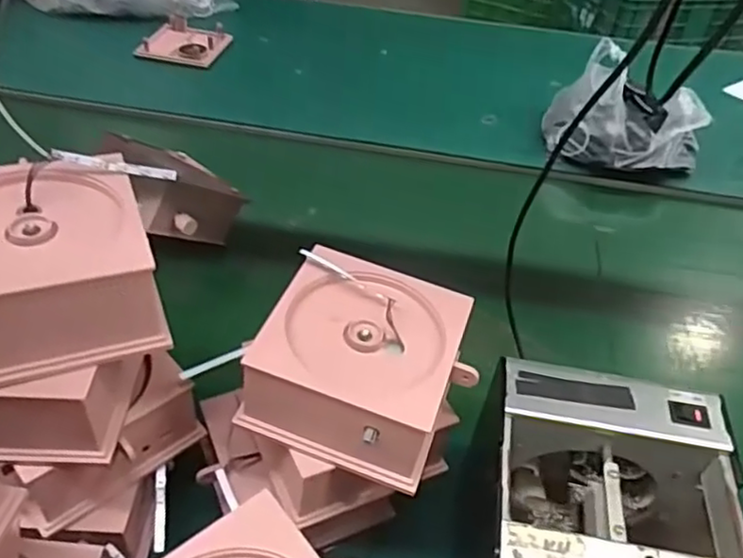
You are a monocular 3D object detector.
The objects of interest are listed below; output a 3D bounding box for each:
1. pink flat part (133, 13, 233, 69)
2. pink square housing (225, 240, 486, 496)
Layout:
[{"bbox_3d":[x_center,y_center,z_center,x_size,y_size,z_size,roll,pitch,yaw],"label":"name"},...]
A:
[{"bbox_3d":[-0.269,-0.349,0.959,0.107,0.020,0.125,12,44,6],"label":"pink flat part"},{"bbox_3d":[-0.003,0.049,0.378,0.113,0.056,0.108,19,45,13],"label":"pink square housing"}]

